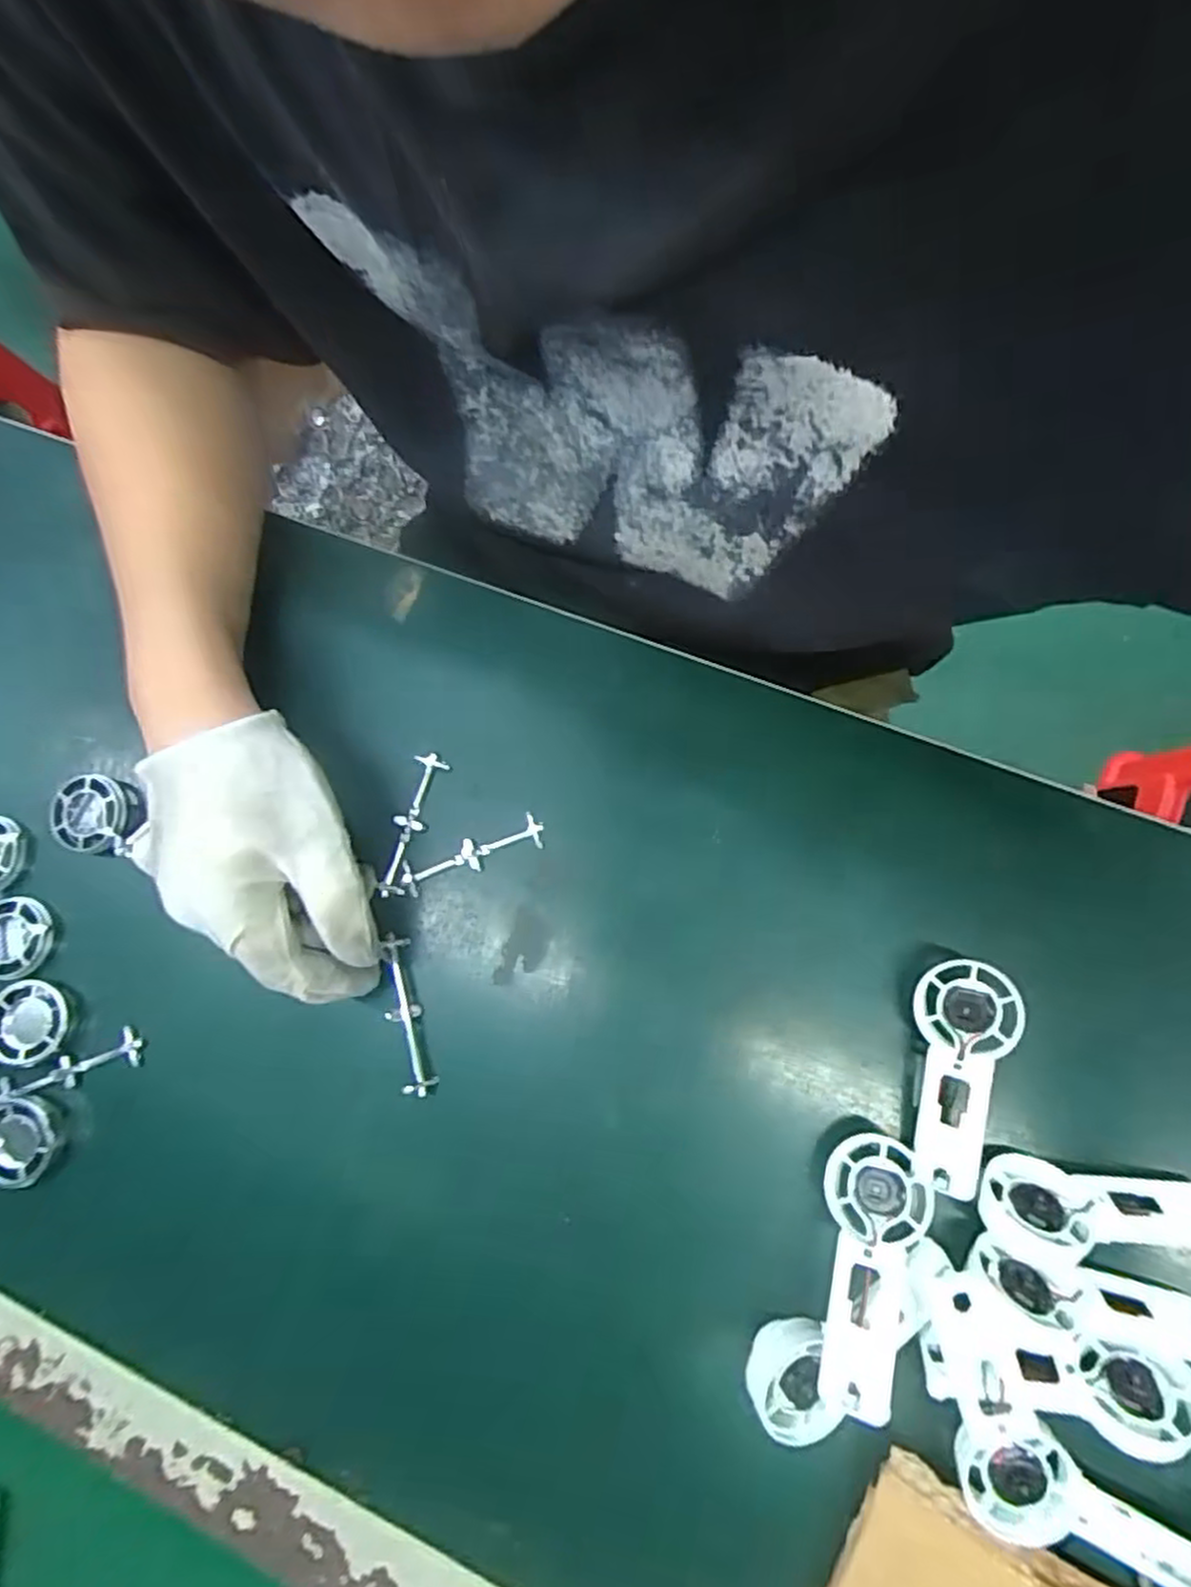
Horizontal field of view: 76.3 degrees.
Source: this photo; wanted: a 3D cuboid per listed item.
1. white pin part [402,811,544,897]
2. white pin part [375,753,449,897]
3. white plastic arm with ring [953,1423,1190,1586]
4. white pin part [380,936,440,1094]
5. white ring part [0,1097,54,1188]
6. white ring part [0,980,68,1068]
[{"bbox_3d":[-0.059,0.029,0.362,0.070,0.004,0.017,-22,78,2],"label":"white pin part"},{"bbox_3d":[-0.090,0.015,0.367,0.015,0.004,0.072,14,81,8],"label":"white pin part"},{"bbox_3d":[0.193,0.264,0.266,0.127,0.021,0.037,20,82,9],"label":"white plastic arm with ring"},{"bbox_3d":[-0.087,0.101,0.347,0.014,0.013,0.071,-14,78,-3],"label":"white pin part"},{"bbox_3d":[-0.272,0.163,0.353,0.037,0.007,0.038,7,83,2],"label":"white ring part"},{"bbox_3d":[-0.271,0.110,0.363,0.039,0.014,0.039,-10,79,4],"label":"white ring part"}]

